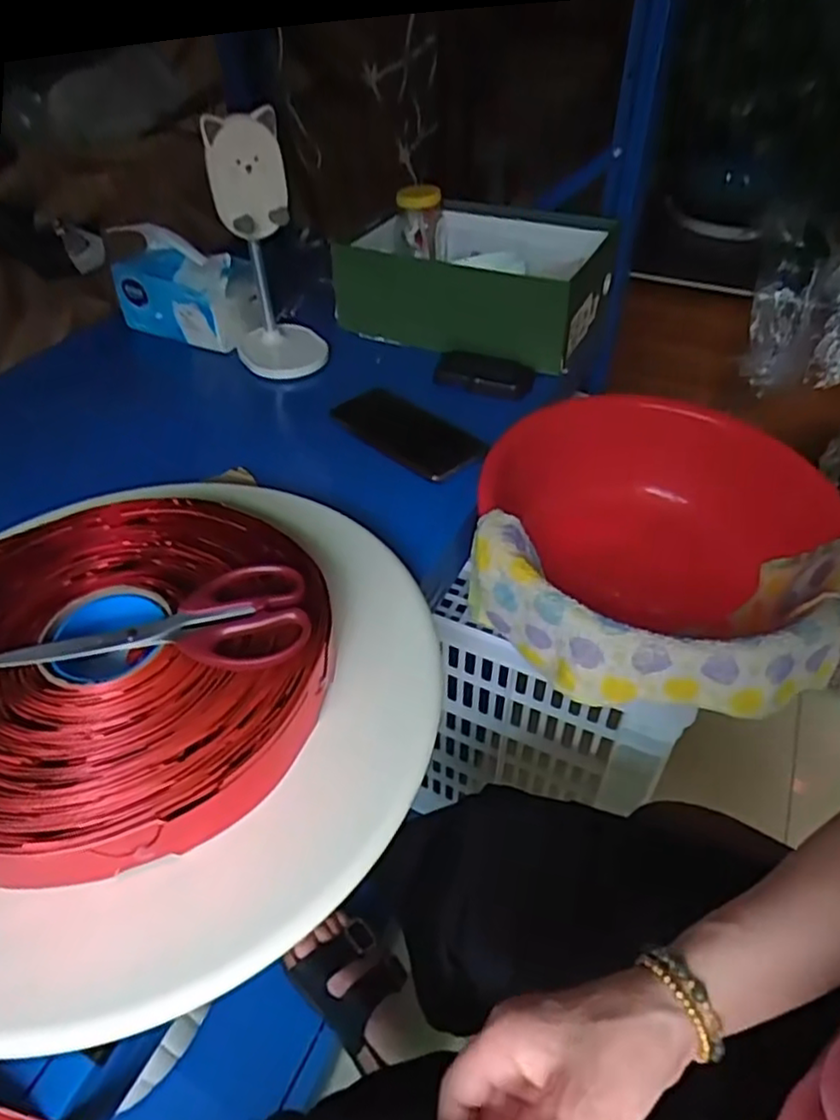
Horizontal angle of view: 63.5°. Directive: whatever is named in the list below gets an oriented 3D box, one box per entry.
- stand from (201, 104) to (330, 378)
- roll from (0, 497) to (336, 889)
[{"bbox_3d":[-0.166,-0.335,0.740,0.099,0.245,0.099,-11,45,-10],"label":"stand"},{"bbox_3d":[-0.193,0.061,0.438,0.261,0.054,0.263,-1,44,1],"label":"roll"}]

